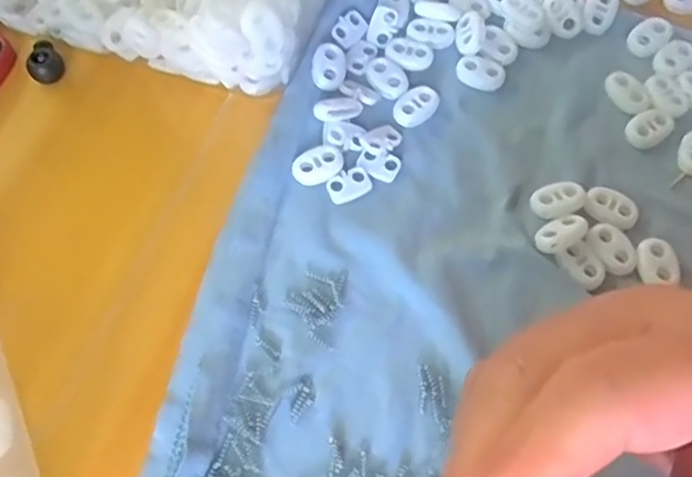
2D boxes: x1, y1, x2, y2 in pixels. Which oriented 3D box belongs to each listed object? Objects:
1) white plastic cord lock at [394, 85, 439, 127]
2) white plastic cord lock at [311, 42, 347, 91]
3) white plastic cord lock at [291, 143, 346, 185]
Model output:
[{"bbox_3d":[0.031,-0.060,0.291,0.022,0.004,0.016,-42,73,-16],"label":"white plastic cord lock"},{"bbox_3d":[-0.008,-0.078,0.296,0.015,0.006,0.022,3,67,1],"label":"white plastic cord lock"},{"bbox_3d":[-0.012,-0.032,0.279,0.023,0.005,0.016,-23,69,-10],"label":"white plastic cord lock"}]

